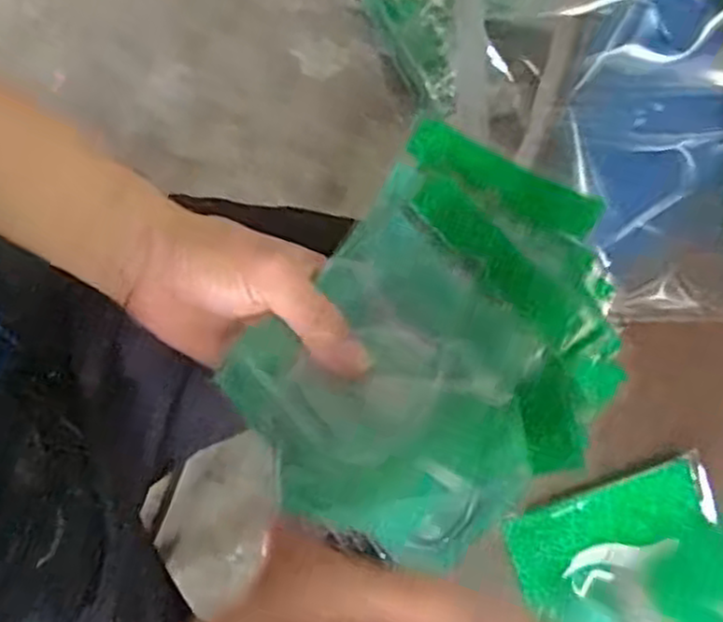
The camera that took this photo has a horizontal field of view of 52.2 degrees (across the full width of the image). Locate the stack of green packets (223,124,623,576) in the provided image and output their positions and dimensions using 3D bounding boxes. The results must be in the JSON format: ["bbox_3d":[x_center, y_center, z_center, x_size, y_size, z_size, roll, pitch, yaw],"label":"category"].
[{"bbox_3d":[0.033,0.014,0.334,0.143,0.040,0.180,40,80,8],"label":"stack of green packets"}]

